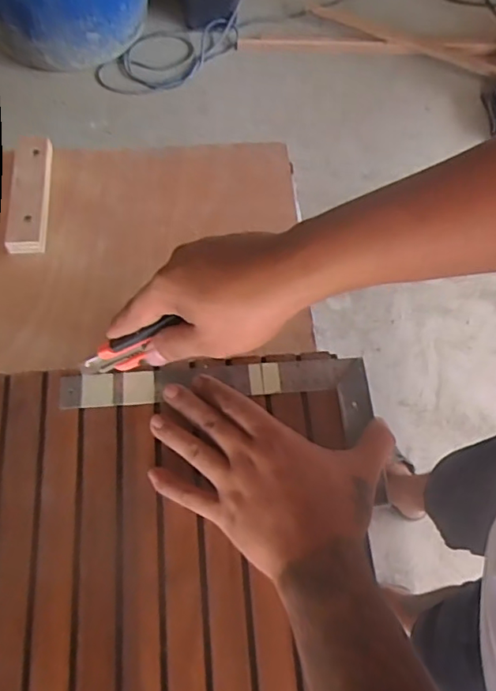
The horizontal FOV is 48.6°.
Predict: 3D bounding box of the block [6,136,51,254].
[{"bbox_3d":[-0.221,-0.154,0.554,0.038,0.012,0.138,-4,66,-5],"label":"block"}]

